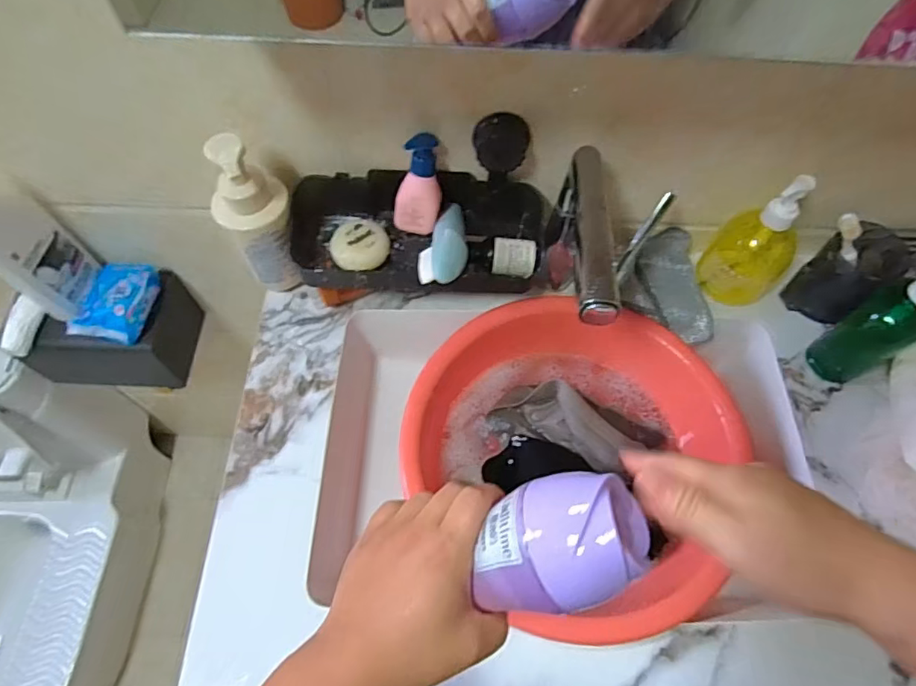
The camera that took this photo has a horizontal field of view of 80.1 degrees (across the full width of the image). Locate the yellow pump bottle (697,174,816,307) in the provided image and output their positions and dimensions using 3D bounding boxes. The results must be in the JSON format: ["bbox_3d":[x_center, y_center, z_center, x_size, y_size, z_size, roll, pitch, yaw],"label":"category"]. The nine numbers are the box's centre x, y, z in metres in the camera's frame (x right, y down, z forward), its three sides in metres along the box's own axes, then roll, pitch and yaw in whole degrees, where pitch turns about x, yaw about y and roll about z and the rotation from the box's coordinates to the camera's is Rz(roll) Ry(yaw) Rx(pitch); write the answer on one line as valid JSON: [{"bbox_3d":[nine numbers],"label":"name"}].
[{"bbox_3d":[0.340,-0.116,0.616,0.057,0.172,0.087,-39,69,-19],"label":"yellow pump bottle"}]

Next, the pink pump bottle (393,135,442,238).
[{"bbox_3d":[-0.040,-0.167,0.571,0.044,0.104,0.033,13,33,6],"label":"pink pump bottle"}]

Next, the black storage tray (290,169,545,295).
[{"bbox_3d":[-0.045,-0.113,0.596,0.273,0.073,0.146,1,62,-1],"label":"black storage tray"}]

